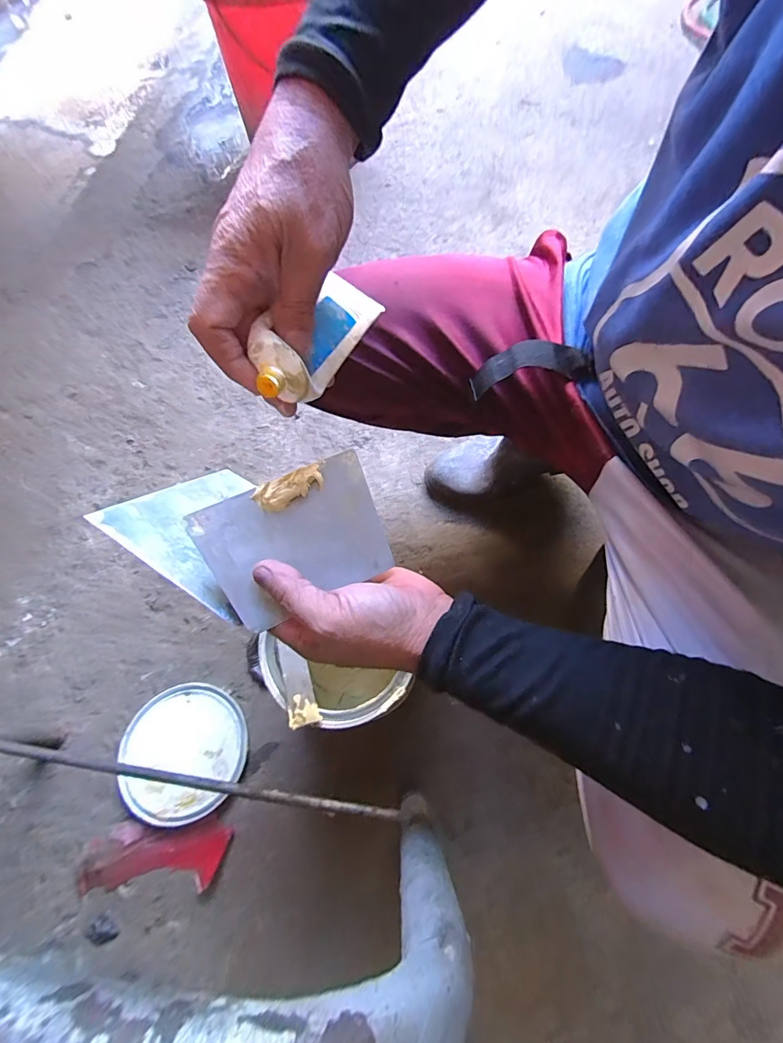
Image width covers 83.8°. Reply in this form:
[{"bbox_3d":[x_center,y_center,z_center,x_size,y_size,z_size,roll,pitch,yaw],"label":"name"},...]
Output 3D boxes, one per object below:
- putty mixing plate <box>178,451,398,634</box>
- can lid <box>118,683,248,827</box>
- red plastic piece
[{"bbox_3d":[-0.061,0.010,0.288,0.114,0.005,0.085,-25,84,-15],"label":"putty mixing plate"},{"bbox_3d":[-0.258,0.284,0.542,0.147,0.019,0.148,-1,66,3],"label":"can lid"},{"bbox_3d":[-0.273,0.388,0.508,0.163,0.015,0.067,-7,66,0],"label":"red plastic piece"}]

